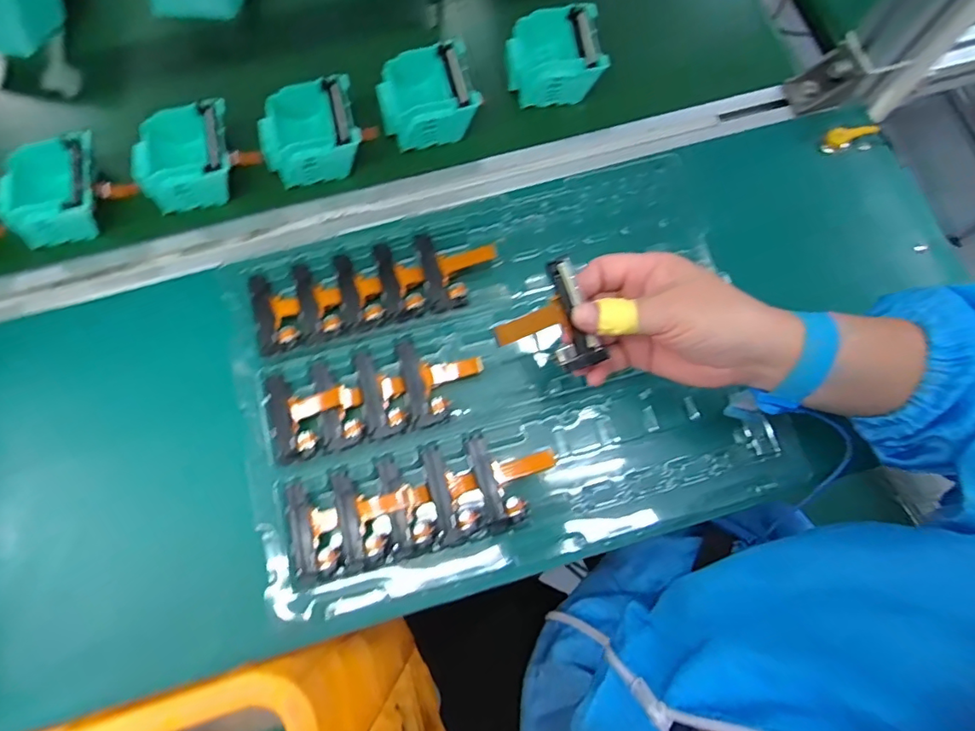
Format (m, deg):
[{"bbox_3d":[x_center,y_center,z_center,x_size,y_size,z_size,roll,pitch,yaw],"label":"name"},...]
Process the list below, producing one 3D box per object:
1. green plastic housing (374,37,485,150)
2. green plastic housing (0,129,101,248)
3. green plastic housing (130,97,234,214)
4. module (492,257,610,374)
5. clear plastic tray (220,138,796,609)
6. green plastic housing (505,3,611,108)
[{"bbox_3d":[-0.054,-0.238,0.459,0.082,0.033,0.073,-18,77,-2],"label":"green plastic housing"},{"bbox_3d":[-0.362,-0.146,0.435,0.080,0.035,0.078,-14,76,-2],"label":"green plastic housing"},{"bbox_3d":[-0.257,-0.178,0.444,0.081,0.035,0.081,-14,76,-1],"label":"green plastic housing"},{"bbox_3d":[0.034,-0.024,0.312,0.056,0.020,0.063,-22,74,-5],"label":"module"},{"bbox_3d":[0.015,0.003,0.399,0.388,0.036,0.278,-15,77,-1],"label":"clear plastic tray"},{"bbox_3d":[0.060,-0.281,0.473,0.082,0.032,0.076,-9,76,0],"label":"green plastic housing"}]

